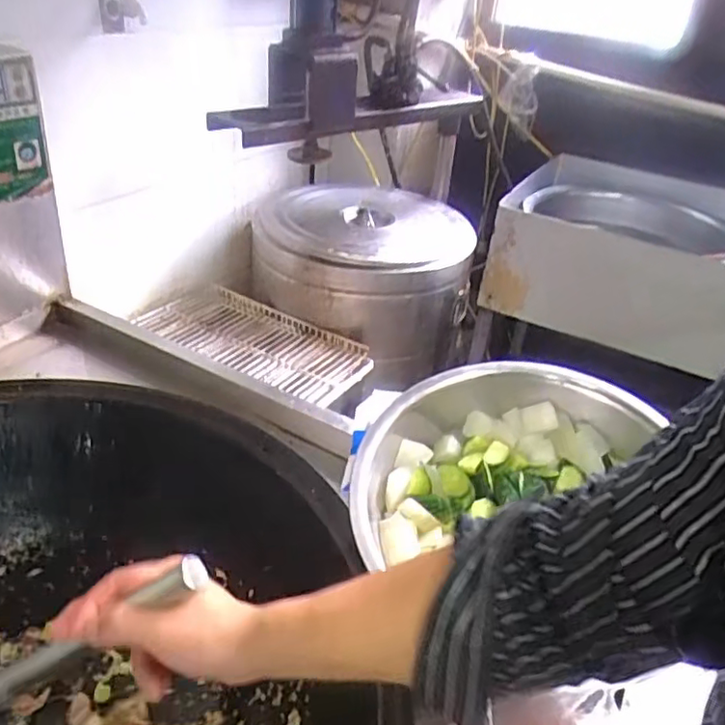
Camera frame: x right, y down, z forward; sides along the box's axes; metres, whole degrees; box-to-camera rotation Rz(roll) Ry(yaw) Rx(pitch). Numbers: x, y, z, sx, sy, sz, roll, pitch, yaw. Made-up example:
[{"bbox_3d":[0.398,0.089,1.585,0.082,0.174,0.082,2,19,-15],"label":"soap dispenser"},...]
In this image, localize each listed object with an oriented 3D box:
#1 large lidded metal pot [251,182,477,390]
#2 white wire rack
[{"bbox_3d":[-0.003,-0.198,1.547,0.494,0.315,0.407,13,34,10],"label":"large lidded metal pot"},{"bbox_3d":[-0.239,-0.051,1.386,0.519,0.045,0.233,19,35,19],"label":"white wire rack"}]

